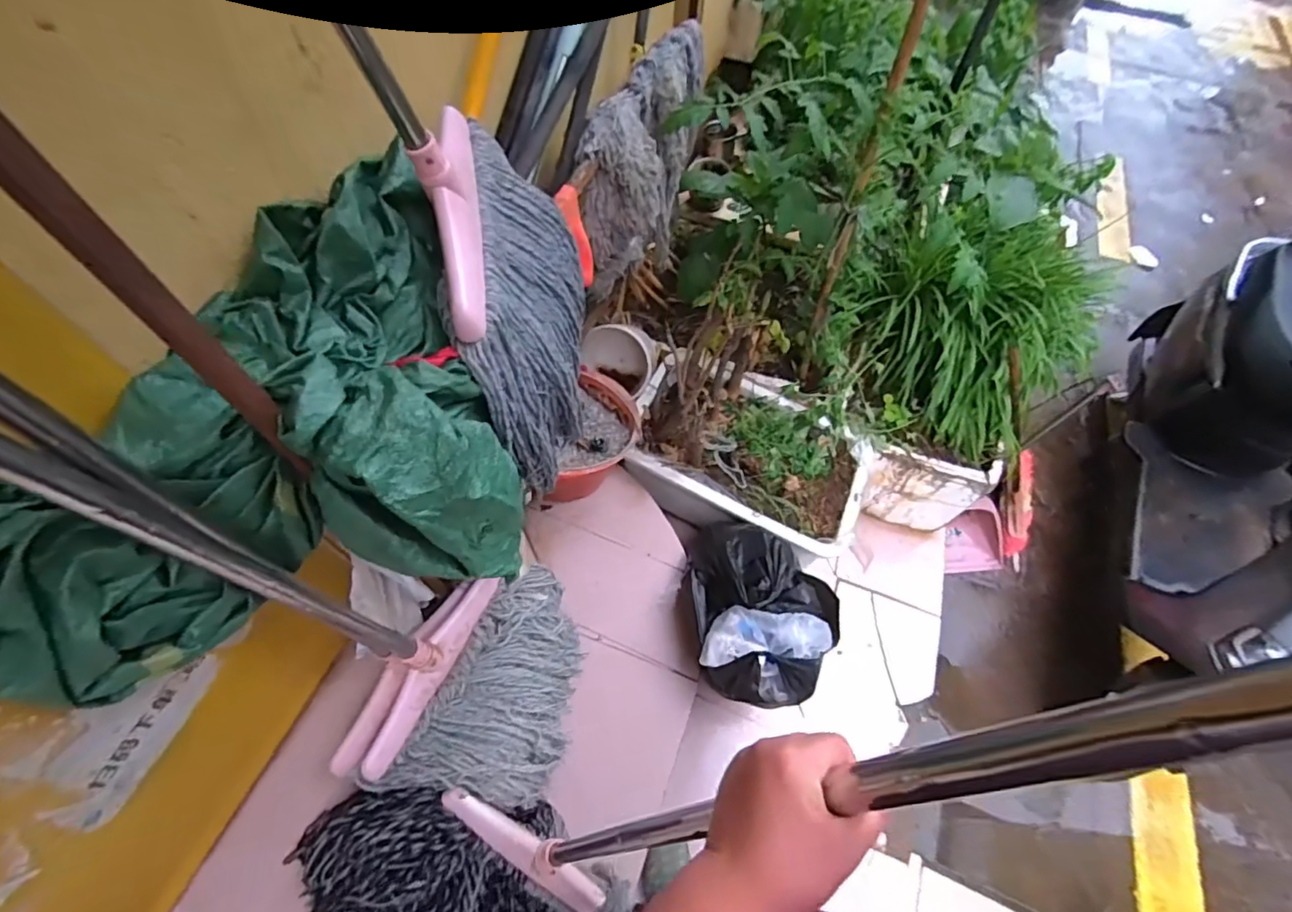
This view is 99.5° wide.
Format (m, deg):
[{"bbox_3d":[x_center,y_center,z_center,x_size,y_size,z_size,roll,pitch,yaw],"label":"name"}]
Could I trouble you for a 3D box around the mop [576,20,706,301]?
[{"bbox_3d":[-0.007,-0.612,1.169,0.164,0.357,0.487,11,59,3],"label":"mop"}]

